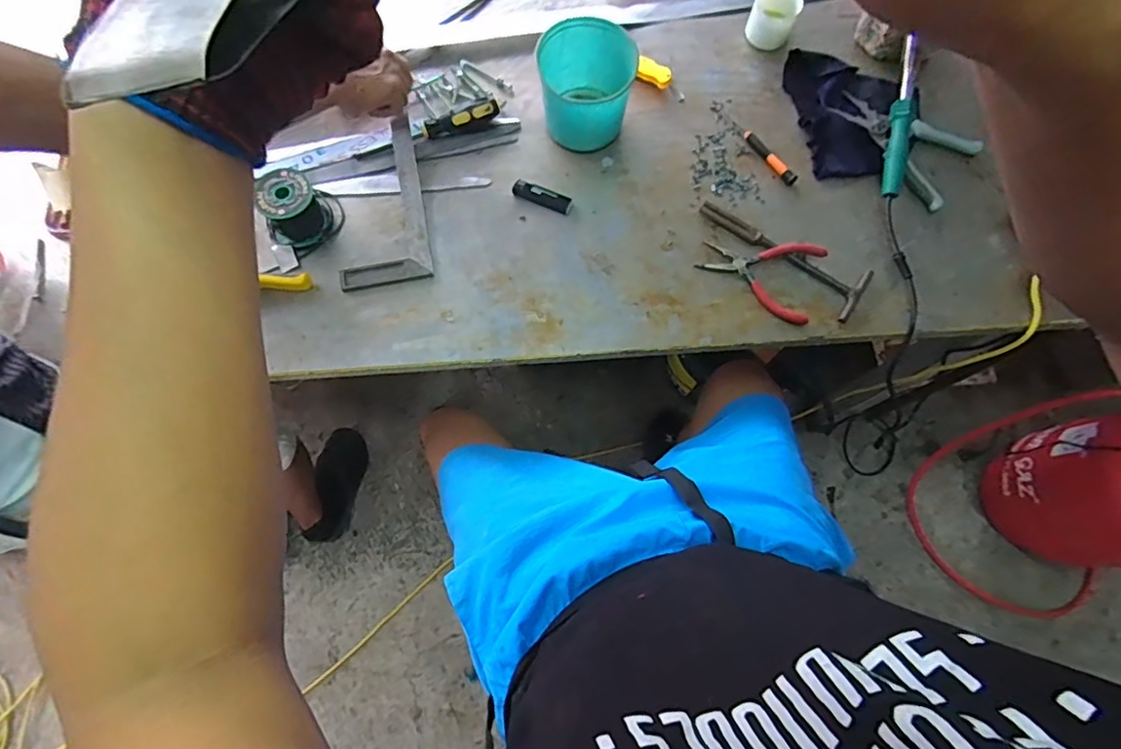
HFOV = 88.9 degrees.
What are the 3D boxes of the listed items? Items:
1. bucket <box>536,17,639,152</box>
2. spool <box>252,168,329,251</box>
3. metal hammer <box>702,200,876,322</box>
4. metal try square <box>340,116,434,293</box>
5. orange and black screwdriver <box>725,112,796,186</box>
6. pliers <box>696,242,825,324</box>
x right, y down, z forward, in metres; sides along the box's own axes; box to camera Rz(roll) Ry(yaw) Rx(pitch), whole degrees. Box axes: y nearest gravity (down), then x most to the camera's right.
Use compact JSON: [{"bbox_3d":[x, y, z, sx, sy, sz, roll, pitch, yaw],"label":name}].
[{"bbox_3d":[0.033,-0.374,0.740,0.110,0.113,0.114,-6,73,-3],"label":"bucket"},{"bbox_3d":[-0.330,-0.203,0.703,0.074,0.066,0.067,-33,76,-10],"label":"spool"},{"bbox_3d":[0.284,-0.162,0.723,0.225,0.012,0.070,40,76,10],"label":"metal hammer"},{"bbox_3d":[-0.232,-0.222,0.736,0.111,0.013,0.231,-10,73,-4],"label":"metal try square"},{"bbox_3d":[0.269,-0.308,0.772,0.016,0.012,0.137,-33,76,-10],"label":"orange and black screwdriver"},{"bbox_3d":[0.244,-0.125,0.702,0.142,0.028,0.098,16,73,4],"label":"pliers"}]

